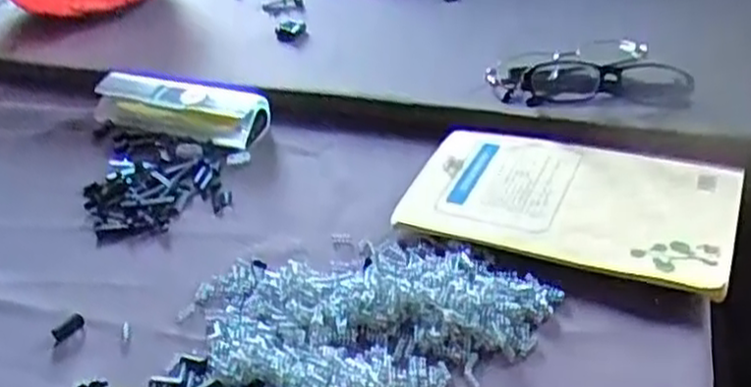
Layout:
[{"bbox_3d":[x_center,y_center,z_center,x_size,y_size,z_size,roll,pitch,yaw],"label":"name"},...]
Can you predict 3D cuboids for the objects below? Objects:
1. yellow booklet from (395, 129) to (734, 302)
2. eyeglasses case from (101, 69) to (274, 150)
[{"bbox_3d":[0.132,-0.001,0.515,0.200,0.016,0.141,12,38,23],"label":"yellow booklet"},{"bbox_3d":[-0.163,-0.074,0.646,0.160,0.032,0.041,11,38,22],"label":"eyeglasses case"}]

